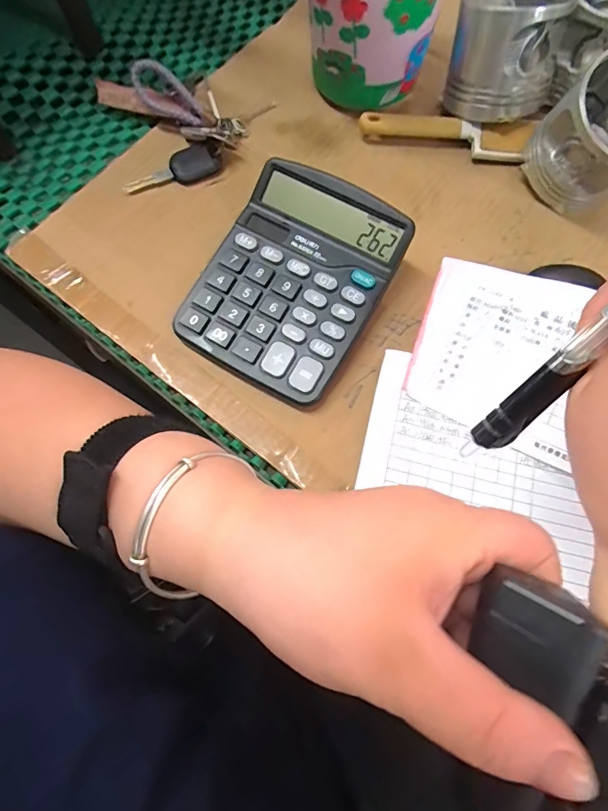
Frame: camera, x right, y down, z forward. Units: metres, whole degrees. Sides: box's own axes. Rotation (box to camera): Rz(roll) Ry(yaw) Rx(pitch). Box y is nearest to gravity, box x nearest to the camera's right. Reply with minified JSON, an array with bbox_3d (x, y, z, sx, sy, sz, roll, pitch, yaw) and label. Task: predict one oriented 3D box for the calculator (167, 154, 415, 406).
[{"bbox_3d":[-0.009,-0.085,0.291,0.117,0.047,0.141,30,74,9],"label":"calculator"}]

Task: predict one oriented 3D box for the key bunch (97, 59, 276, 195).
[{"bbox_3d":[-0.092,-0.242,0.347,0.138,0.039,0.113,-18,73,-6],"label":"key bunch"}]

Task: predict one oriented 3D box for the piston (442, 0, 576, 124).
[{"bbox_3d":[0.158,-0.276,0.335,0.084,0.075,0.086,22,73,7],"label":"piston"}]

